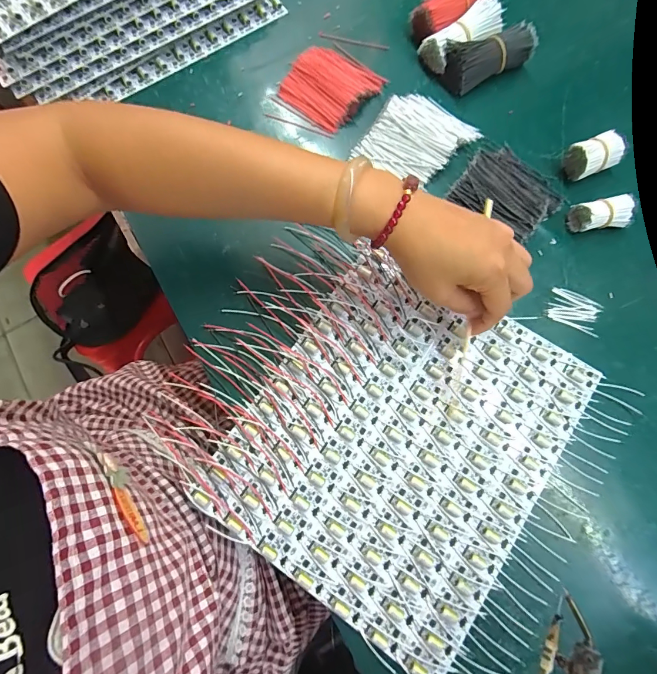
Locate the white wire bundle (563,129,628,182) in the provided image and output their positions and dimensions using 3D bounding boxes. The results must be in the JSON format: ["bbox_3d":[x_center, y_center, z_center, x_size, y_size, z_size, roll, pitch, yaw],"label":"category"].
[{"bbox_3d":[0.266,-0.180,0.380,0.050,0.030,0.030,-21,77,-3],"label":"white wire bundle"}]

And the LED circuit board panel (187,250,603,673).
[{"bbox_3d":[0.059,0.086,0.329,0.238,0.011,0.276,33,80,9],"label":"LED circuit board panel"}]

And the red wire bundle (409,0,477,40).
[{"bbox_3d":[0.139,-0.369,0.428,0.091,0.034,0.039,-32,78,-5],"label":"red wire bundle"}]

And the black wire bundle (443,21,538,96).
[{"bbox_3d":[0.172,-0.305,0.411,0.094,0.035,0.042,-25,77,-5],"label":"black wire bundle"}]

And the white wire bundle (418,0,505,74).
[{"bbox_3d":[0.149,-0.332,0.416,0.089,0.034,0.039,-30,78,-5],"label":"white wire bundle"}]

